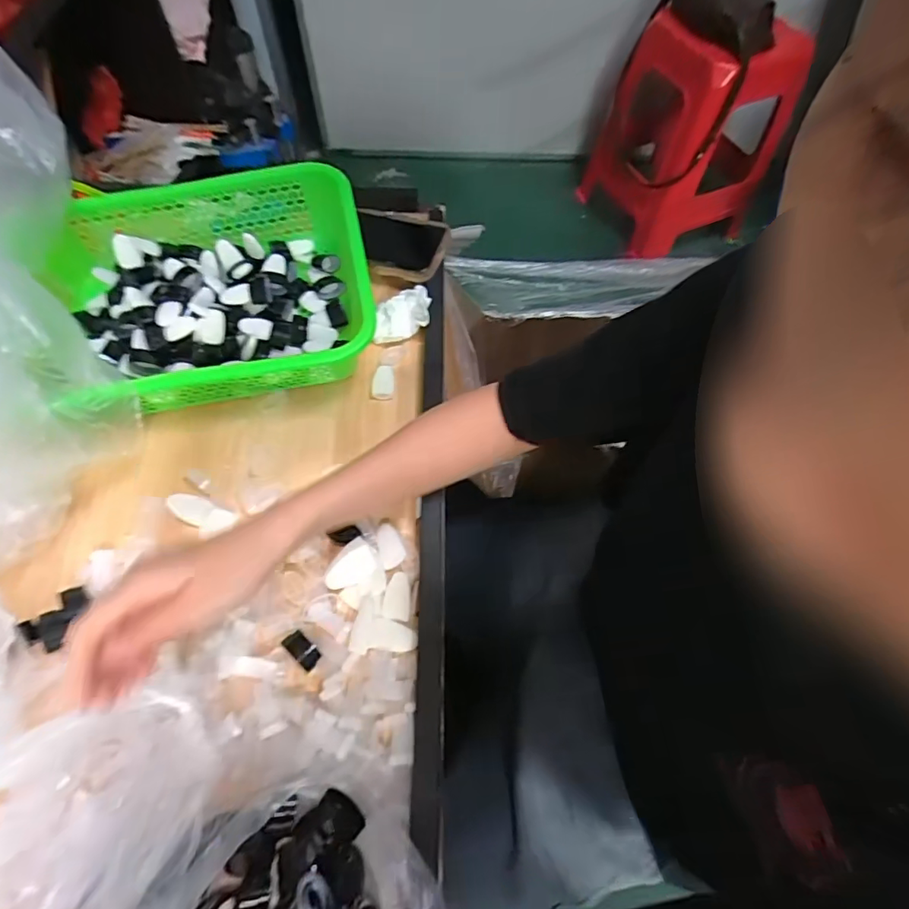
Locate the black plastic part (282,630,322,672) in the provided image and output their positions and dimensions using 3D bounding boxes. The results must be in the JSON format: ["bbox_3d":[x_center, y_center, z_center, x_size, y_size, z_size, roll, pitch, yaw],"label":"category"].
[{"bbox_3d":[-0.122,0.156,0.412,0.032,0.012,0.016,38,67,18],"label":"black plastic part"}]

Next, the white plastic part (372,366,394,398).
[{"bbox_3d":[-0.075,-0.076,0.547,0.023,0.015,0.038,-3,61,-2],"label":"white plastic part"}]

